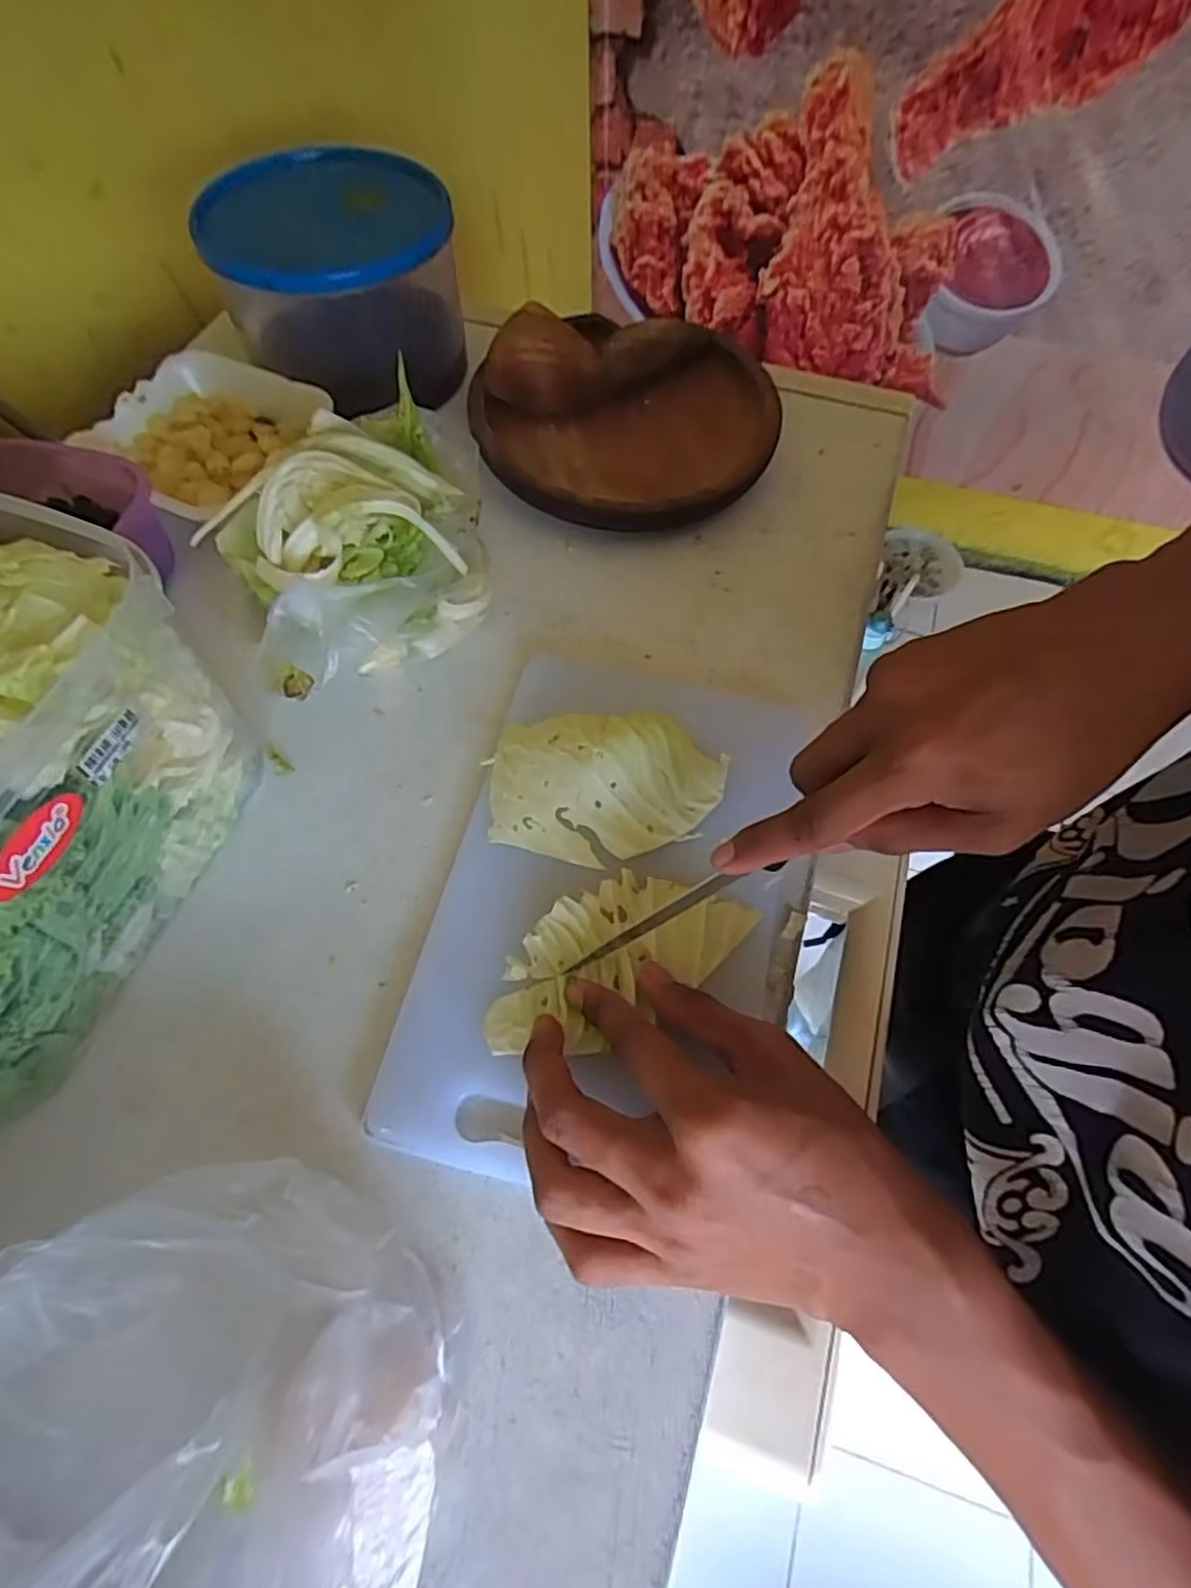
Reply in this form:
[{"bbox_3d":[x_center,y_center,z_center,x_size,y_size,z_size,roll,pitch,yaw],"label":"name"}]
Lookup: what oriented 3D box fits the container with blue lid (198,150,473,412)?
[{"bbox_3d":[-0.155,-0.321,0.448,0.133,0.096,0.119,-11,63,-6],"label":"container with blue lid"}]

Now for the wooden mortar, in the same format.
[{"bbox_3d":[0.020,-0.236,0.437,0.175,0.066,0.160,0,62,-1],"label":"wooden mortar"}]

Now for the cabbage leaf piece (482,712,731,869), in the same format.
[{"bbox_3d":[0.006,-0.004,0.333,0.108,0.036,0.067,5,62,2],"label":"cabbage leaf piece"}]

